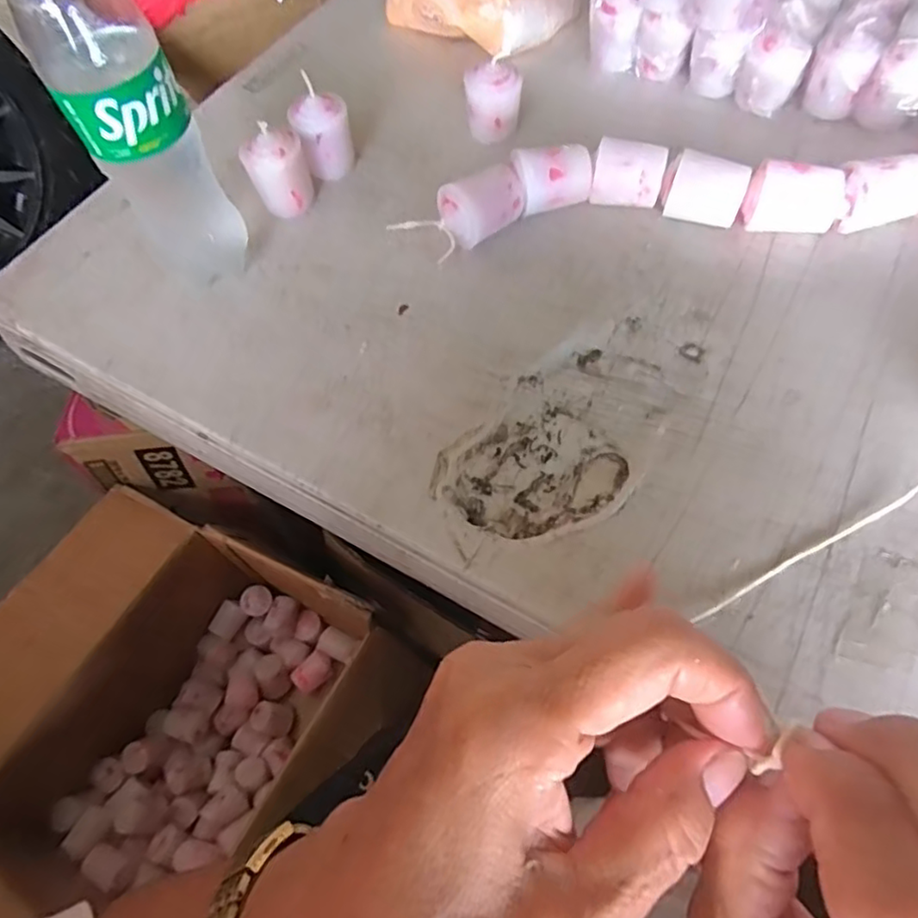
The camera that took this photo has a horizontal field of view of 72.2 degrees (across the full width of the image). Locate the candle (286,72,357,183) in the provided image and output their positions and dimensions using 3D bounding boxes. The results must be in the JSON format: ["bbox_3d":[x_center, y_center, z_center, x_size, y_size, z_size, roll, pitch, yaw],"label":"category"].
[{"bbox_3d":[-0.089,-0.214,0.418,0.037,0.057,0.032,-13,60,-4],"label":"candle"}]

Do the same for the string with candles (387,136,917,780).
[{"bbox_3d":[0.199,-0.097,0.340,0.352,0.047,0.268,-18,58,-7],"label":"string with candles"}]

